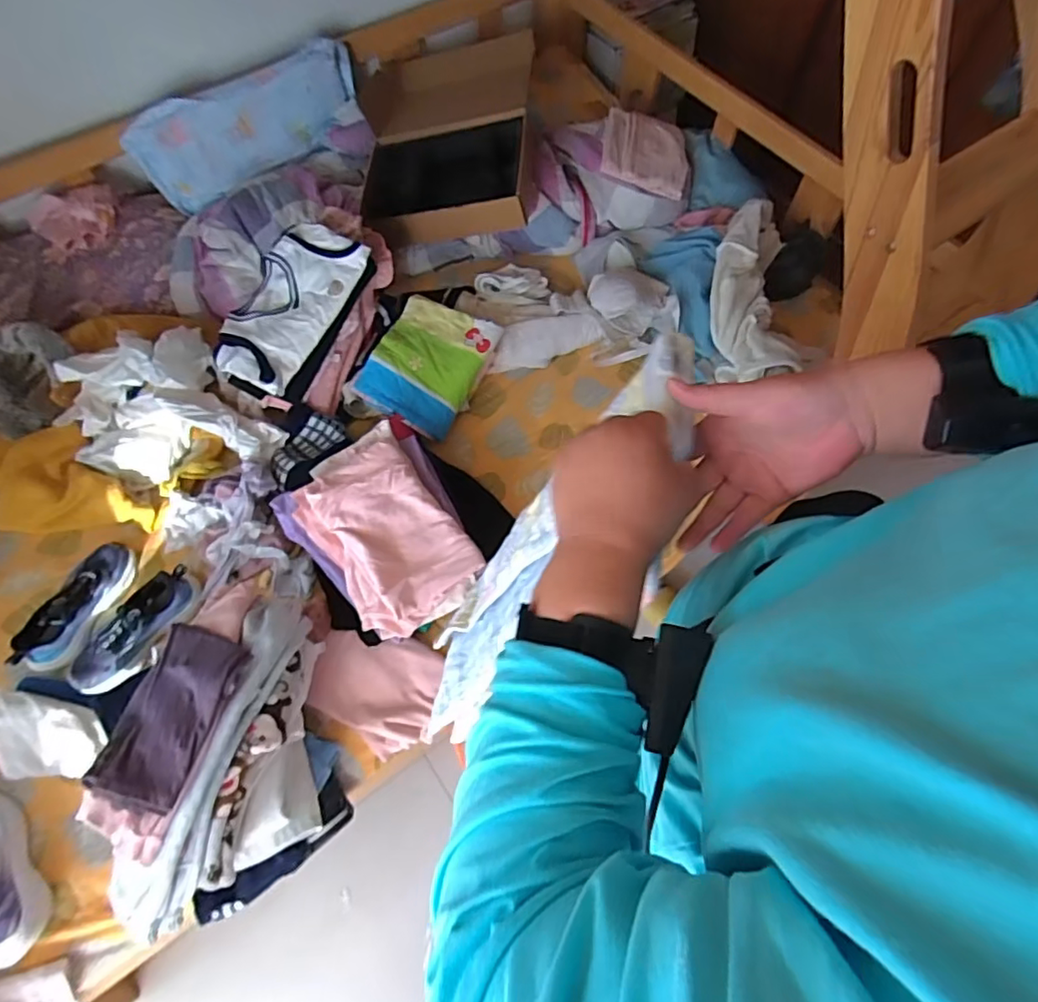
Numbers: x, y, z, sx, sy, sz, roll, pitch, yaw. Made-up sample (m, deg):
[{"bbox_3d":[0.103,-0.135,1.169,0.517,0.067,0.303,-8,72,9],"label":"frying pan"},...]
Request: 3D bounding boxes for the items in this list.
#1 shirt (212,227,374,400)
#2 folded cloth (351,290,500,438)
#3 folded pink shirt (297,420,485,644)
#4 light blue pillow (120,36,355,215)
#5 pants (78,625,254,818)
[{"bbox_3d":[-0.411,-0.338,1.027,0.183,0.099,0.316,27,85,6],"label":"shirt"},{"bbox_3d":[-0.171,-0.260,1.095,0.198,0.092,0.239,22,67,9],"label":"folded cloth"},{"bbox_3d":[-0.206,0.045,0.878,0.197,0.062,0.302,-34,70,-15],"label":"folded pink shirt"},{"bbox_3d":[-0.564,-0.784,1.194,0.460,0.226,0.050,-22,67,-10],"label":"light blue pillow"},{"bbox_3d":[-0.448,0.272,0.733,0.138,0.043,0.211,17,66,7],"label":"pants"}]

